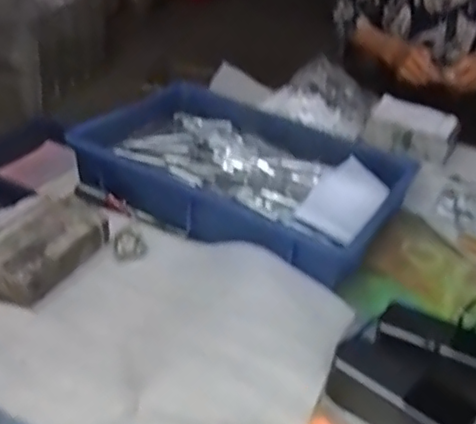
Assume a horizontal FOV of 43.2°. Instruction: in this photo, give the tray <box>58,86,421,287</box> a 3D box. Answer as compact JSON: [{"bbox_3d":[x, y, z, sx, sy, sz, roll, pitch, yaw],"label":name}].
[{"bbox_3d":[0.014,-0.062,0.880,0.435,0.078,0.317,21,35,22],"label":"tray"}]

